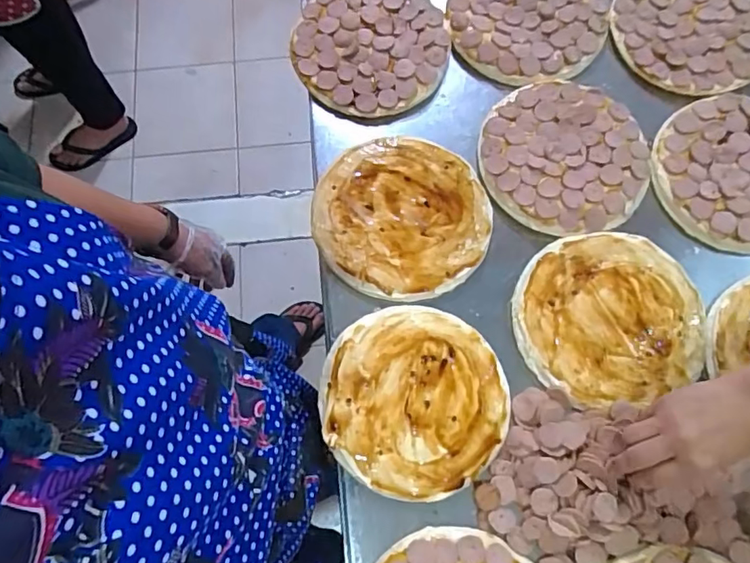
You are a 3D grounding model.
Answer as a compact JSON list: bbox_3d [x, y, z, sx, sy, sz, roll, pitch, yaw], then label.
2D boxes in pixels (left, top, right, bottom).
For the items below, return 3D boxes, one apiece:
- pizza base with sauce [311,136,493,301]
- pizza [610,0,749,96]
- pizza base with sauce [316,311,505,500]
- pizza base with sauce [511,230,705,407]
[{"bbox_3d":[0.031,-0.079,0.613,0.199,0.008,0.193,0,73,0],"label":"pizza base with sauce"},{"bbox_3d":[0.423,-0.343,0.703,0.199,0.025,0.202,0,73,0],"label":"pizza"},{"bbox_3d":[0.041,0.121,0.552,0.189,0.008,0.191,22,74,7],"label":"pizza base with sauce"},{"bbox_3d":[0.263,0.036,0.589,0.208,0.013,0.186,-25,74,-8],"label":"pizza base with sauce"}]

